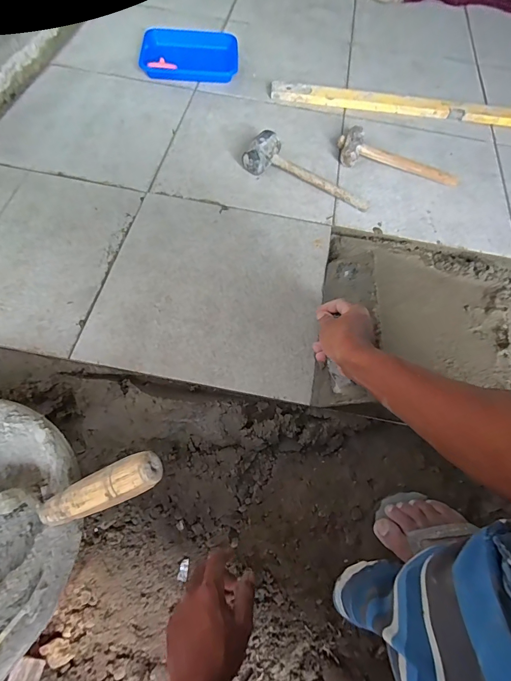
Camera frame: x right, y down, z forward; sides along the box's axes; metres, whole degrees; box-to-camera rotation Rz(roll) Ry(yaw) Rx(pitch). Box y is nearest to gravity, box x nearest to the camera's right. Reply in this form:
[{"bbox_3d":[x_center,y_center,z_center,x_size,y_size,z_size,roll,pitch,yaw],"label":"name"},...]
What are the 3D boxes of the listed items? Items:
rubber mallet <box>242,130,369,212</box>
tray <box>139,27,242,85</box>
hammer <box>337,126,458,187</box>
[{"bbox_3d":[0.109,-0.353,0.775,0.282,0.062,0.095,35,67,14],"label":"rubber mallet"},{"bbox_3d":[-0.180,-0.792,0.991,0.255,0.037,0.199,-1,63,-3],"label":"tray"},{"bbox_3d":[0.337,-0.434,0.845,0.285,0.041,0.100,15,63,5],"label":"hammer"}]

